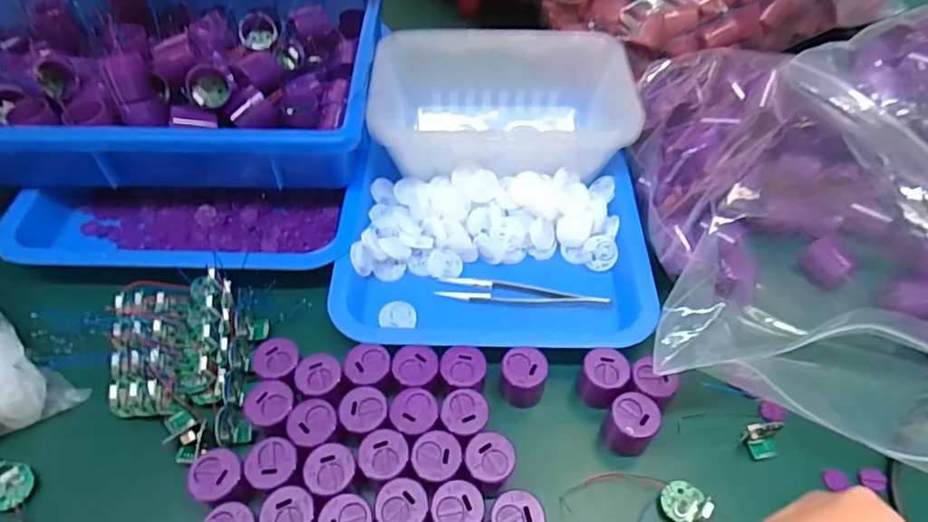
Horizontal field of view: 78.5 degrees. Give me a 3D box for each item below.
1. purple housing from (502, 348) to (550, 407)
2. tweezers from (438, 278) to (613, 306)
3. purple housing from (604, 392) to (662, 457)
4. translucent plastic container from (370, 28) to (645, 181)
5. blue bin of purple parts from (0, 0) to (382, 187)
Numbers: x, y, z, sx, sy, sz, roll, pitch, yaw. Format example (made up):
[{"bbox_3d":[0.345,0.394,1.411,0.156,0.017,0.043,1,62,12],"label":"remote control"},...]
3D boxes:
[{"bbox_3d":[0.038,0.075,0.364,0.028,0.032,0.026,0,52,0],"label":"purple housing"},{"bbox_3d":[0.043,0.025,0.412,0.122,0.008,0.019,6,53,5],"label":"tweezers"},{"bbox_3d":[0.101,0.101,0.347,0.027,0.036,0.027,0,52,0],"label":"purple housing"},{"bbox_3d":[0.031,-0.128,0.494,0.214,0.077,0.139,-4,52,-3],"label":"translucent plastic container"},{"bbox_3d":[-0.254,-0.163,0.485,0.354,0.091,0.239,-1,52,-1],"label":"blue bin of purple parts"}]

